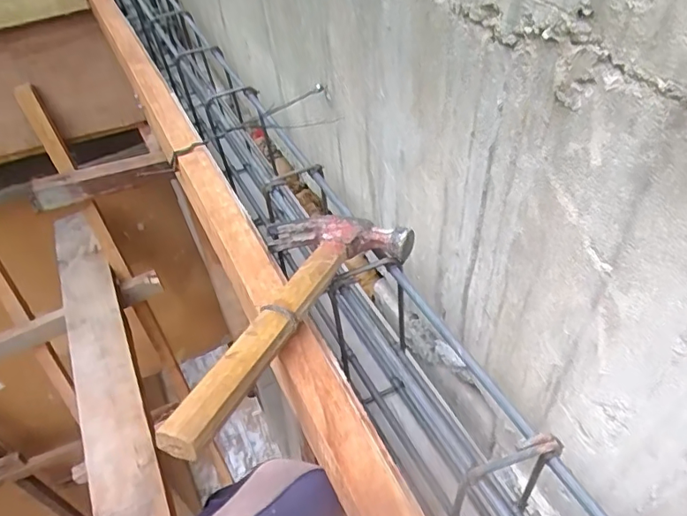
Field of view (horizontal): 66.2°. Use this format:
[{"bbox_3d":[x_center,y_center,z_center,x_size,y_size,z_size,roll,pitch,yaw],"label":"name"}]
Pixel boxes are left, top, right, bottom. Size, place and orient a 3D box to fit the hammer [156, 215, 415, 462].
[{"bbox_3d":[-0.044,0.038,0.392,0.119,0.028,0.261,13,34,18],"label":"hammer"}]

